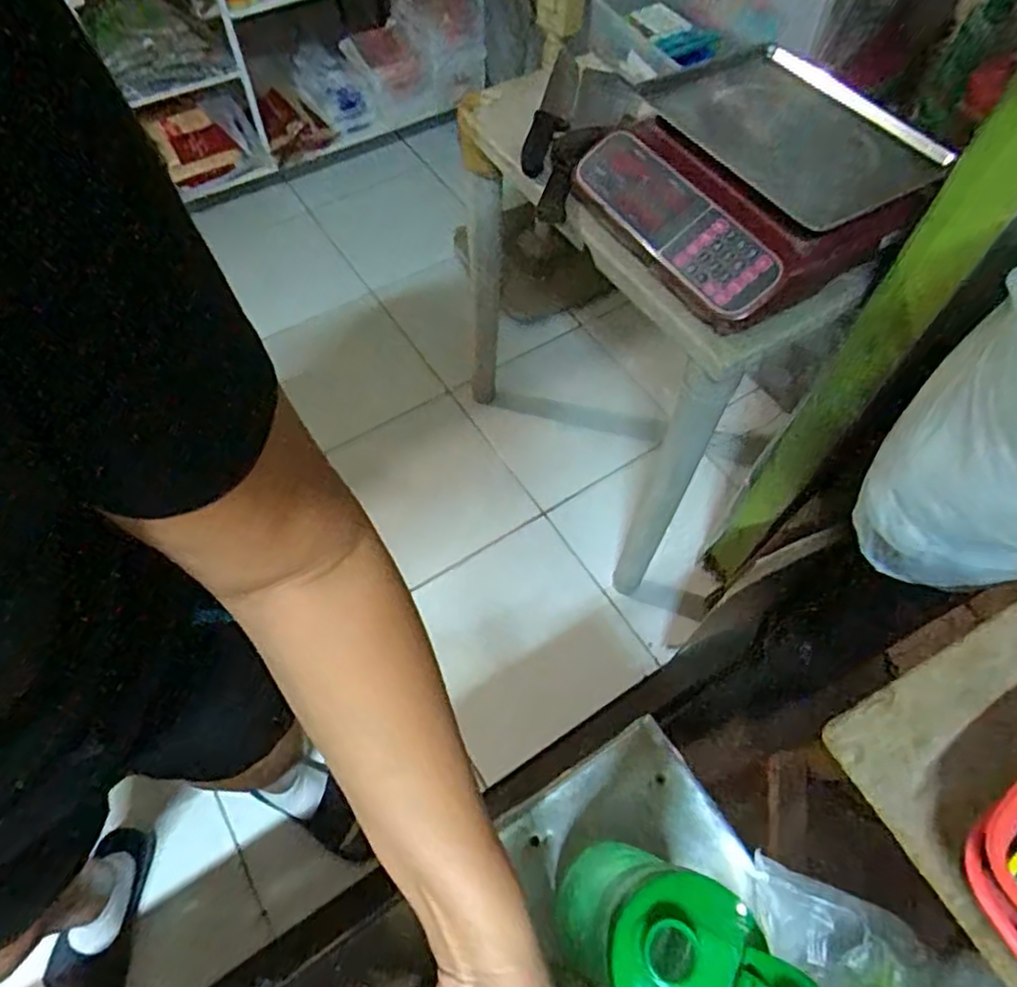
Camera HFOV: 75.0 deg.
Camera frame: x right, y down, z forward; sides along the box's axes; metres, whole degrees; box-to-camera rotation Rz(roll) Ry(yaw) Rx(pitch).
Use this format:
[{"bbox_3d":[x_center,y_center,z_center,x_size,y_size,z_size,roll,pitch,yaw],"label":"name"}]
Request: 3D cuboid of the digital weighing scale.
[{"bbox_3d":[0.288,-0.372,0.819,0.351,0.134,0.363,-31,65,-17],"label":"digital weighing scale"}]

